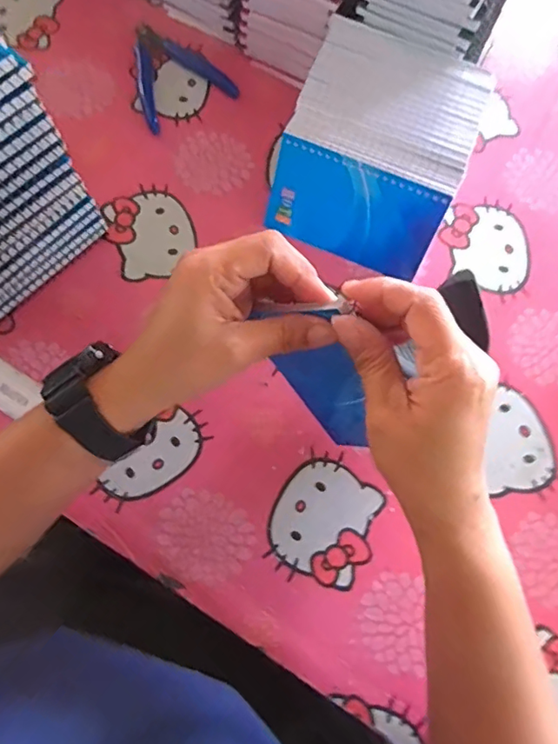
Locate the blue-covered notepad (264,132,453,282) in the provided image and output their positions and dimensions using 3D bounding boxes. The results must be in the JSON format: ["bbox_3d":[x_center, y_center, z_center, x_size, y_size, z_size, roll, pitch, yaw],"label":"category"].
[{"bbox_3d":[0.056,-0.124,0.414,0.130,0.078,0.008,24,49,5],"label":"blue-covered notepad"}]

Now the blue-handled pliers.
[{"bbox_3d":[-0.098,-0.277,0.488,0.085,0.007,0.111,-26,77,-9],"label":"blue-handled pliers"}]

